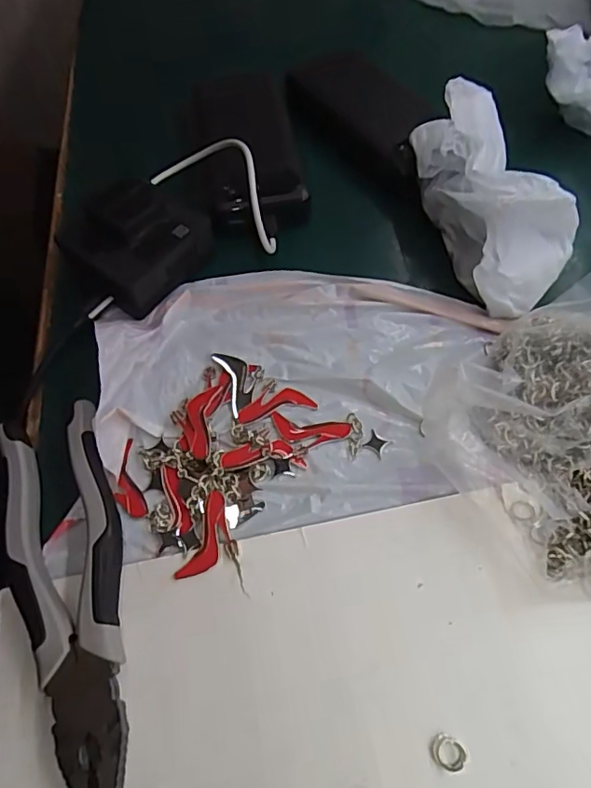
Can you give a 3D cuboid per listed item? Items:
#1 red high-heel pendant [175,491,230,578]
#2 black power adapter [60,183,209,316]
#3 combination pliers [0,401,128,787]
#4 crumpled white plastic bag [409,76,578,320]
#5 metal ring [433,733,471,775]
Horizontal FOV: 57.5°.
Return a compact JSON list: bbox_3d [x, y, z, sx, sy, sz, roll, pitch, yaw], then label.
[{"bbox_3d":[-0.045,0.075,0.279,0.018,0.004,0.046,17,63,11],"label":"red high-heel pendant"},{"bbox_3d":[-0.101,-0.100,0.352,0.081,0.040,0.069,-42,67,-18],"label":"black power adapter"},{"bbox_3d":[-0.107,0.096,0.260,0.050,0.021,0.188,-17,62,-7],"label":"combination pliers"},{"bbox_3d":[0.123,-0.123,0.336,0.063,0.074,0.143,-17,74,-7],"label":"crumpled white plastic bag"},{"bbox_3d":[0.067,0.156,0.232,0.015,0.004,0.014,-1,61,2],"label":"metal ring"}]

